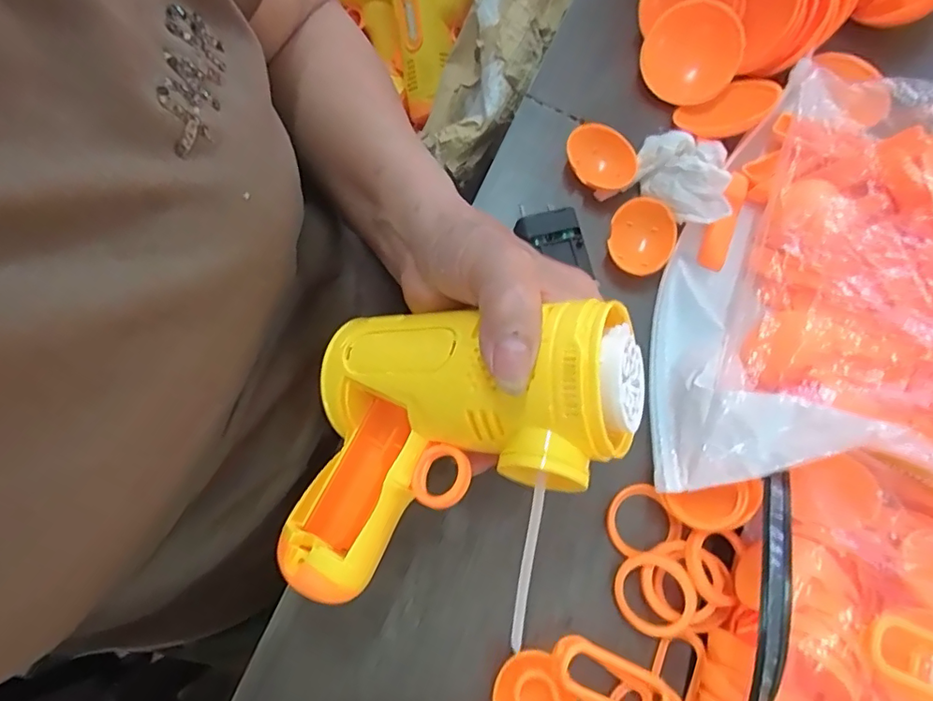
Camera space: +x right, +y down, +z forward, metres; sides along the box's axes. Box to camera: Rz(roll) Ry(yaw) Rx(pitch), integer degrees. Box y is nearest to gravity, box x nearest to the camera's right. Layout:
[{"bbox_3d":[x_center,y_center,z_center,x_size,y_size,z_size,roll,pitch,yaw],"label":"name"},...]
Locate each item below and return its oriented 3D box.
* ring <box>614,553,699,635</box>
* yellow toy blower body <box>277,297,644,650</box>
[{"bbox_3d":[0.085,0.111,0.245,0.035,0.005,0.034,-4,81,28],"label":"ring"},{"bbox_3d":[-0.013,0.022,0.213,0.152,0.058,0.101,-33,73,27],"label":"yellow toy blower body"}]

